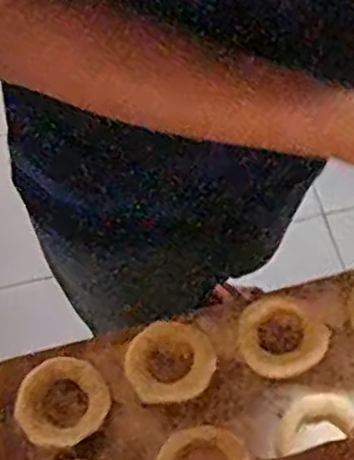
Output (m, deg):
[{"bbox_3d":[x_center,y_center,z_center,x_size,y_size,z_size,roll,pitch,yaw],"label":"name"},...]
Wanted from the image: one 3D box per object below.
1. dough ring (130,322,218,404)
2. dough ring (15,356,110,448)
[{"bbox_3d":[-0.004,0.097,0.545,0.063,0.009,0.056,-10,63,-1],"label":"dough ring"},{"bbox_3d":[-0.084,0.124,0.531,0.060,0.008,0.065,-1,63,3],"label":"dough ring"}]

